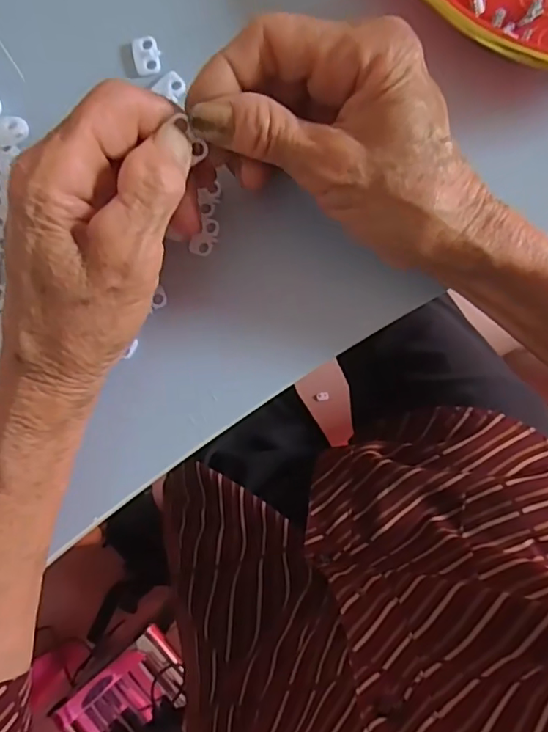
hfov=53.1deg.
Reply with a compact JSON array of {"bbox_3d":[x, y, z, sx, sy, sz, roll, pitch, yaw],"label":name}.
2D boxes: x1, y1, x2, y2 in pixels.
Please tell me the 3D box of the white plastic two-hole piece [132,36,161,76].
[{"bbox_3d":[-0.061,-0.150,0.264,0.012,0.004,0.018,-12,88,3],"label":"white plastic two-hole piece"}]

